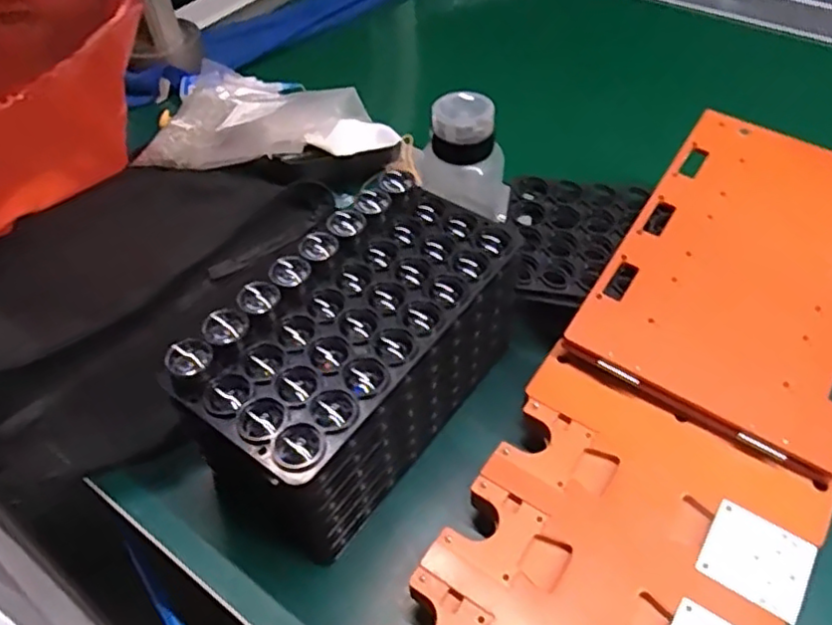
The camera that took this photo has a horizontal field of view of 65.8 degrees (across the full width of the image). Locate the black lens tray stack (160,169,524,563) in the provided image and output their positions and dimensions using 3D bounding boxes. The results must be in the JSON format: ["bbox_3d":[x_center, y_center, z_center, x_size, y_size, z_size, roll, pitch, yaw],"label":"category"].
[{"bbox_3d":[-0.032,0.029,0.376,0.097,0.119,0.209,29,57,24],"label":"black lens tray stack"}]

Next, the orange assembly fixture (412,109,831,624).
[{"bbox_3d":[0.158,0.053,0.368,0.162,0.023,0.440,28,65,22],"label":"orange assembly fixture"}]

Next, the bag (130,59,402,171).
[{"bbox_3d":[-0.128,-0.184,0.605,0.222,0.046,0.149,5,51,7],"label":"bag"}]

